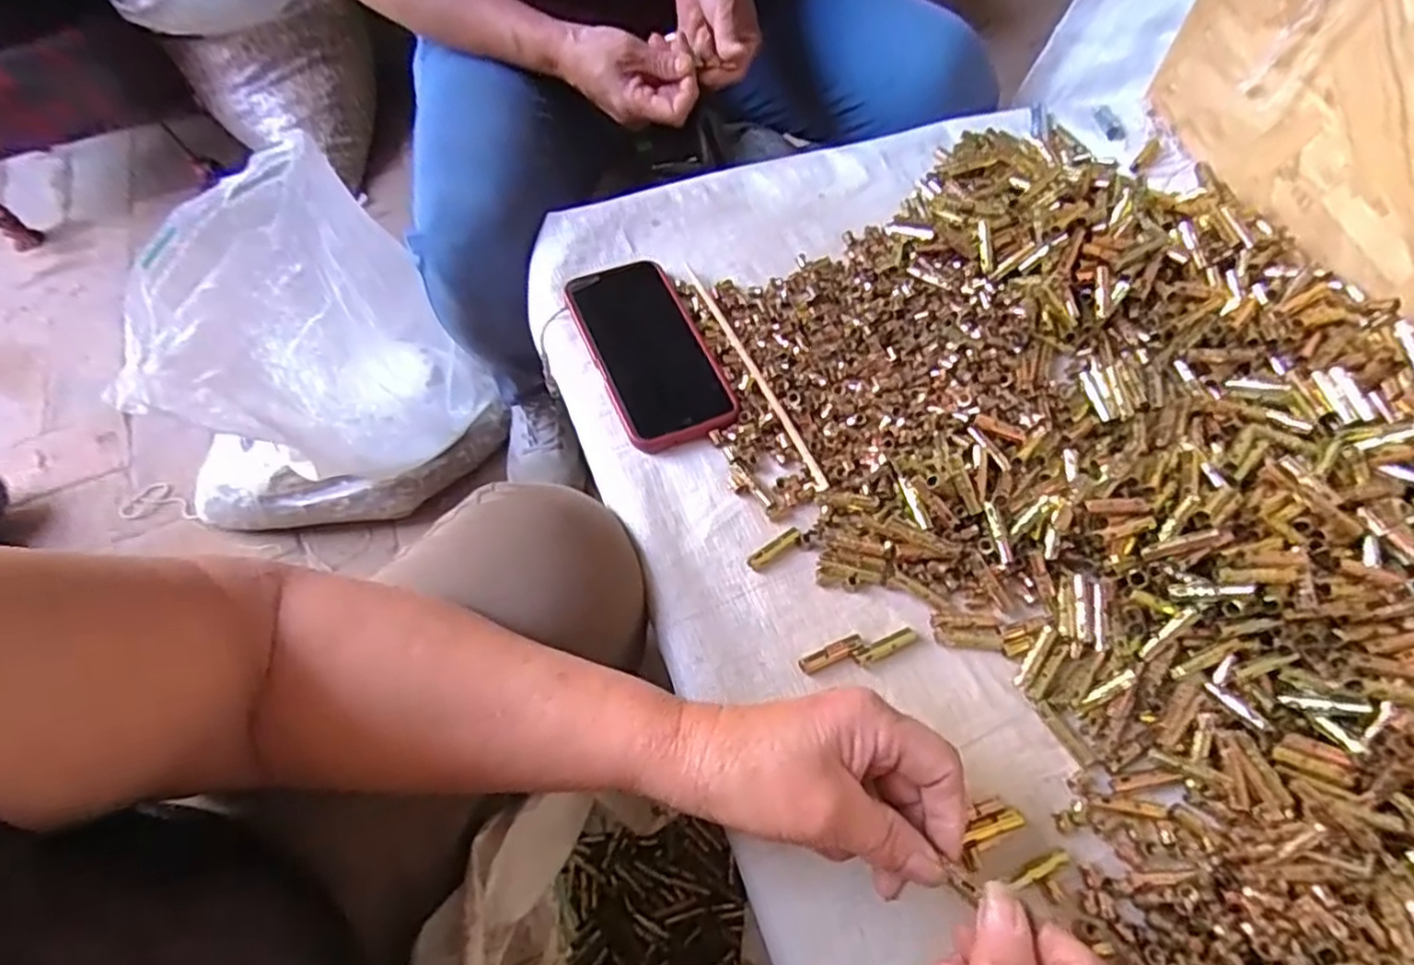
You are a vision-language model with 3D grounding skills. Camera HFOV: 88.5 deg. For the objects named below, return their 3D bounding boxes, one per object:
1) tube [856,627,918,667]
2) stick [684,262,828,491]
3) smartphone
[{"bbox_3d":[0.108,0.099,0.435,0.040,0.006,0.010,-26,63,-11],"label":"tube"},{"bbox_3d":[0.034,-0.083,0.522,0.011,0.006,0.215,-23,63,-9],"label":"stick"},{"bbox_3d":[-0.043,-0.099,0.534,0.081,0.016,0.167,-23,63,-9],"label":"smartphone"}]

